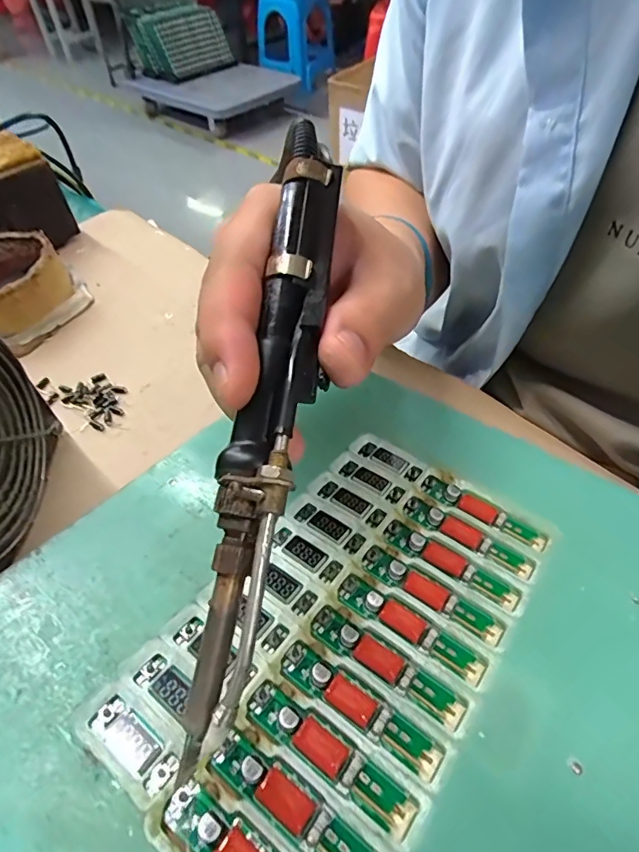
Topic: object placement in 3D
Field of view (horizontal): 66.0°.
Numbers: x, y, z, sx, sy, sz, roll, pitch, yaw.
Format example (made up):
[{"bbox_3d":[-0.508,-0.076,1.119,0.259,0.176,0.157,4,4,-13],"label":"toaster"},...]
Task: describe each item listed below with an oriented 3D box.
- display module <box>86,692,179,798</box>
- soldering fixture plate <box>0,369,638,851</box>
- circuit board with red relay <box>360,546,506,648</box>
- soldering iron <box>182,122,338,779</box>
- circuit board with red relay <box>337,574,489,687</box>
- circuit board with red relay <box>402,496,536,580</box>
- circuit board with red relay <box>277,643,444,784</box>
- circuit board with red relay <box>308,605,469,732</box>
[{"bbox_3d":[-0.056,0.095,0.149,0.031,0.005,0.011,28,56,24],"label":"display module"},{"bbox_3d":[0.010,0.069,0.184,0.212,0.009,0.256,29,48,25],"label":"soldering fixture plate"},{"bbox_3d":[0.042,0.065,0.190,0.057,0.007,0.012,27,57,24],"label":"circuit board with red relay"},{"bbox_3d":[-0.014,-0.011,0.149,0.025,0.016,0.198,7,76,8],"label":"soldering iron"},{"bbox_3d":[0.033,0.073,0.180,0.057,0.007,0.013,25,56,23],"label":"circuit board with red relay"},{"bbox_3d":[0.063,0.047,0.210,0.057,0.008,0.010,27,55,23],"label":"circuit board with red relay"},{"bbox_3d":[0.012,0.090,0.160,0.057,0.007,0.011,26,55,22],"label":"circuit board with red relay"},{"bbox_3d":[0.023,0.081,0.170,0.057,0.007,0.013,25,54,22],"label":"circuit board with red relay"}]

